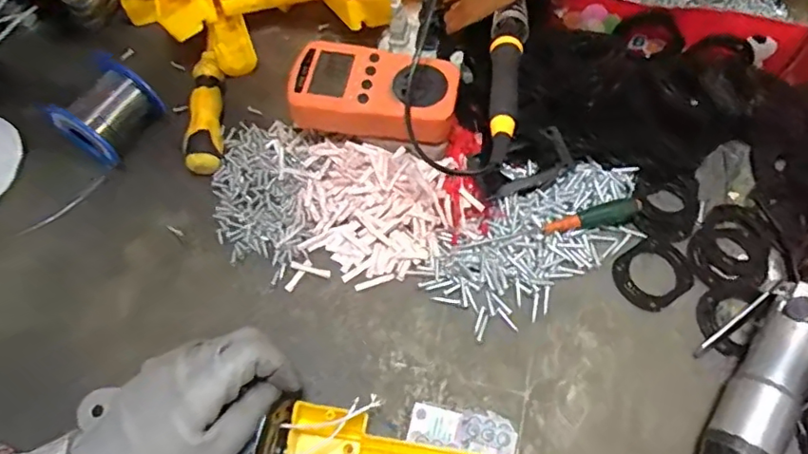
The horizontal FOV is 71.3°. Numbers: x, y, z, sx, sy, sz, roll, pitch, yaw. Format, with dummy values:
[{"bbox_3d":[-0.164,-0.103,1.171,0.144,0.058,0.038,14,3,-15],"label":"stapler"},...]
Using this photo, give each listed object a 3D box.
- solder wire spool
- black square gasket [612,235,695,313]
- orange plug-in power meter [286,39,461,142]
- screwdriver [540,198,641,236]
[{"bbox_3d":[-0.240,-0.093,0.462,0.050,0.049,0.070,28,67,13],"label":"solder wire spool"},{"bbox_3d":[0.190,0.036,0.430,0.058,0.005,0.048,-35,69,-17],"label":"black square gasket"},{"bbox_3d":[-0.022,-0.101,0.449,0.124,0.048,0.066,11,64,5],"label":"orange plug-in power meter"},{"bbox_3d":[0.146,-0.008,0.434,0.074,0.017,0.013,-11,64,-6],"label":"screwdriver"}]

